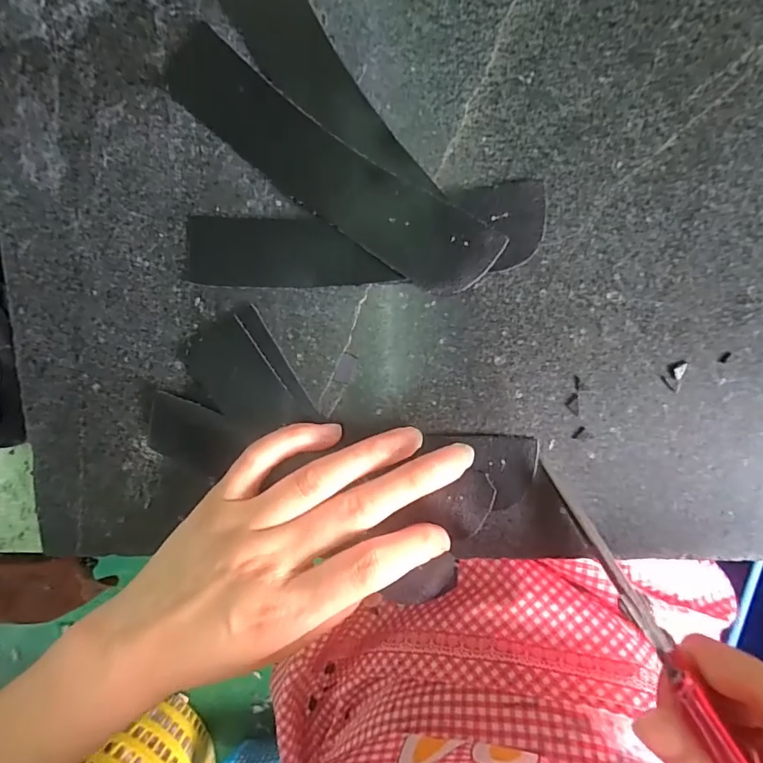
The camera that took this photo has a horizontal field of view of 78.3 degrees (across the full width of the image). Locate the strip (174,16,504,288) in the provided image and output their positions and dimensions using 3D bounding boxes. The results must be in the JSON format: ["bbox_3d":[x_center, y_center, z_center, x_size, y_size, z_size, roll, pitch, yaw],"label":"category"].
[{"bbox_3d":[-0.026,-0.096,0.211,0.170,0.006,0.038,37,98,4],"label":"strip"}]

